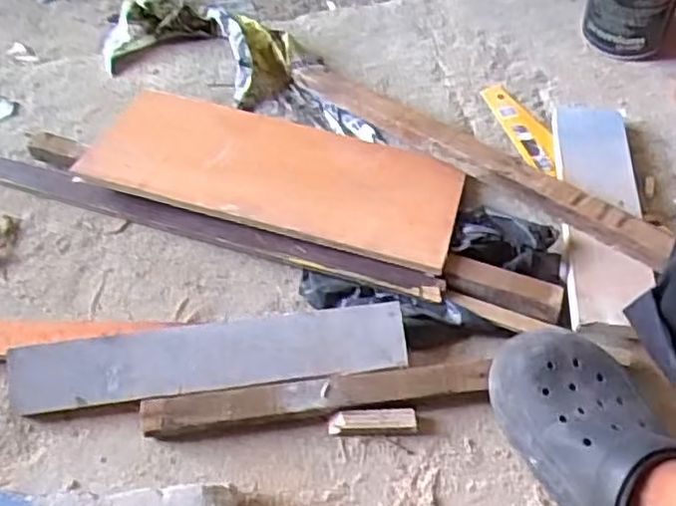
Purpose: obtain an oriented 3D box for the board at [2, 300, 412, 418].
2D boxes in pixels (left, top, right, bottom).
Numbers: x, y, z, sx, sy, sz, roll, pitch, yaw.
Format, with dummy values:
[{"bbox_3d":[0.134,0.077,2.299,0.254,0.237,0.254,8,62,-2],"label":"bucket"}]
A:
[{"bbox_3d":[-0.114,0.094,0.638,0.348,0.011,0.061,-7,82,-5],"label":"board"}]

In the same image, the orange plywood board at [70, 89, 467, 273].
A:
[{"bbox_3d":[-0.067,-0.093,0.757,0.391,0.013,0.165,16,48,9],"label":"orange plywood board"}]

